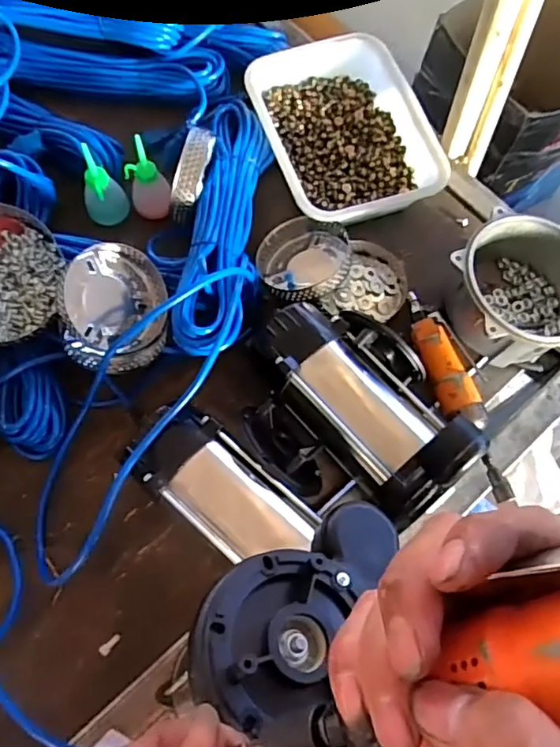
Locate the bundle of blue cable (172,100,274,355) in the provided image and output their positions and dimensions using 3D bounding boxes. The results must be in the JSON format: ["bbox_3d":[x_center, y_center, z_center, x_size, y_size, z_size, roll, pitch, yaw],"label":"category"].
[{"bbox_3d":[-0.056,-0.174,0.615,0.073,0.065,0.346,6,71,0],"label":"bundle of blue cable"}]

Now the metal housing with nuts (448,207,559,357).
[{"bbox_3d":[0.259,-0.086,0.613,0.147,0.082,0.154,1,71,-2],"label":"metal housing with nuts"}]

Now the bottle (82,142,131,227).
[{"bbox_3d":[-0.205,-0.213,0.648,0.045,0.091,0.041,21,71,5],"label":"bottle"}]

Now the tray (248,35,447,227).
[{"bbox_3d":[0.075,-0.296,0.701,0.186,0.055,0.252,-18,72,-8],"label":"tray"}]

